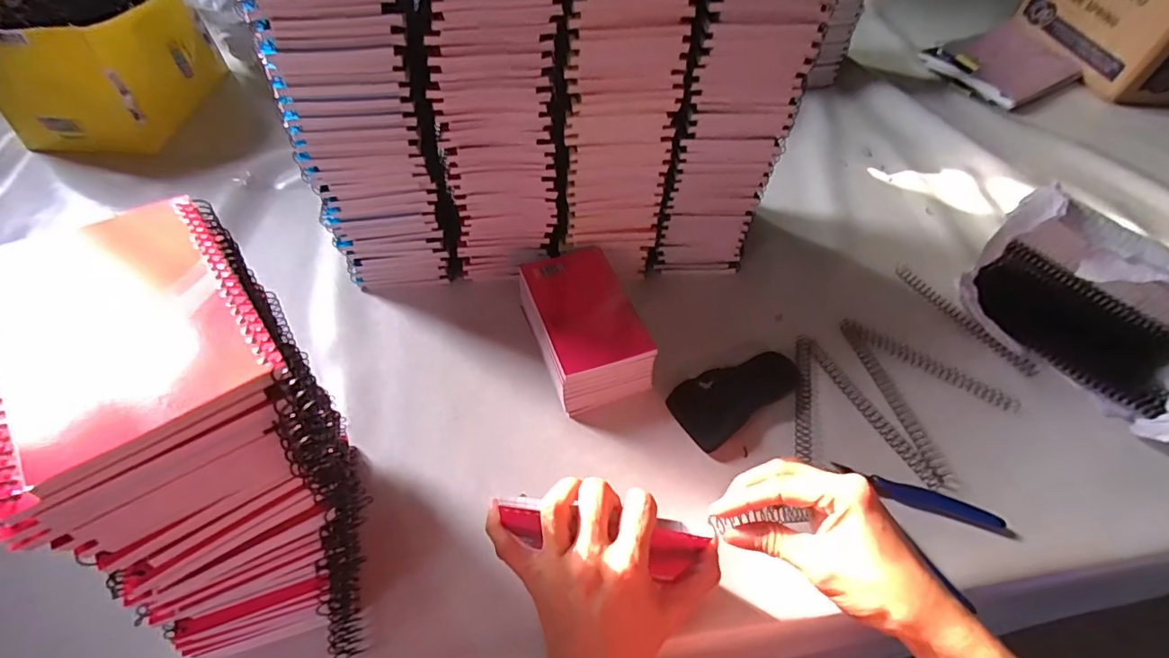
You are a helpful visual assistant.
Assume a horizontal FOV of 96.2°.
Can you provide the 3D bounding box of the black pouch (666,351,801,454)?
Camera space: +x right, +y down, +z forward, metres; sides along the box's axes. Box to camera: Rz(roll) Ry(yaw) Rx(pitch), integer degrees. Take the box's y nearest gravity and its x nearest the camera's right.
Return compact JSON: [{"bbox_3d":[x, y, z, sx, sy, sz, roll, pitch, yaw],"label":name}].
[{"bbox_3d":[0.135,0.054,0.467,0.123,0.014,0.058,-29,59,-22],"label":"black pouch"}]

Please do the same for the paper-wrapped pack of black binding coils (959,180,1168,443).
[{"bbox_3d":[0.482,-0.028,0.460,0.137,0.148,0.221,-33,60,-25],"label":"paper-wrapped pack of black binding coils"}]

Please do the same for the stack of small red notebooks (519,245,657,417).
[{"bbox_3d":[-0.004,-0.002,0.475,0.087,0.062,0.140,-16,55,-15],"label":"stack of small red notebooks"}]

